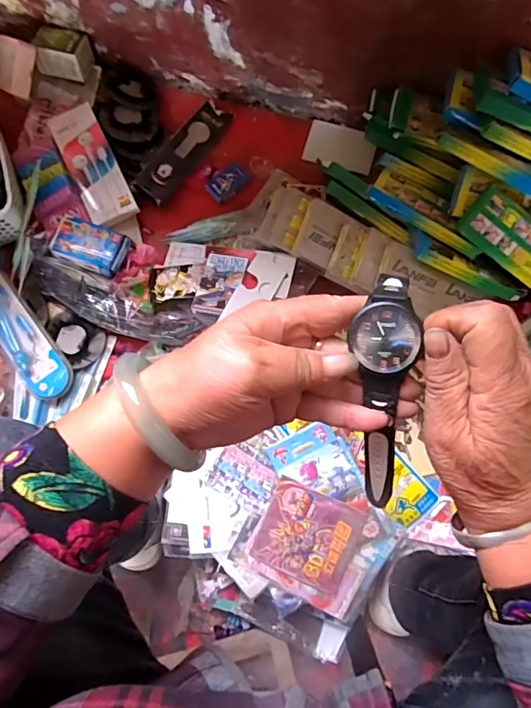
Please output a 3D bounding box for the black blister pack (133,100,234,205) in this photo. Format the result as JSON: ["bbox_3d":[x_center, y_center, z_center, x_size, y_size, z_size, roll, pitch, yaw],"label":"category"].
[{"bbox_3d":[-0.134,-0.336,0.808,0.056,0.013,0.198,40,78,-11],"label":"black blister pack"}]

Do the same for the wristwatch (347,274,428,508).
[{"bbox_3d":[0.066,0.033,0.282,0.032,0.032,0.150,-4,120,0],"label":"wristwatch"}]

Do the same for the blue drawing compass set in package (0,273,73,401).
[{"bbox_3d":[-0.366,-0.025,0.729,0.064,0.022,0.208,-37,82,-6],"label":"blue drawing compass set in package"}]

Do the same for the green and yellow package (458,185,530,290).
[{"bbox_3d":[0.362,-0.161,0.696,0.177,0.026,0.080,30,113,-17],"label":"green and yellow package"}]

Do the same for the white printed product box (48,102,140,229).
[{"bbox_3d":[-0.279,-0.306,0.783,0.074,0.015,0.207,-27,81,-5],"label":"white printed product box"}]

